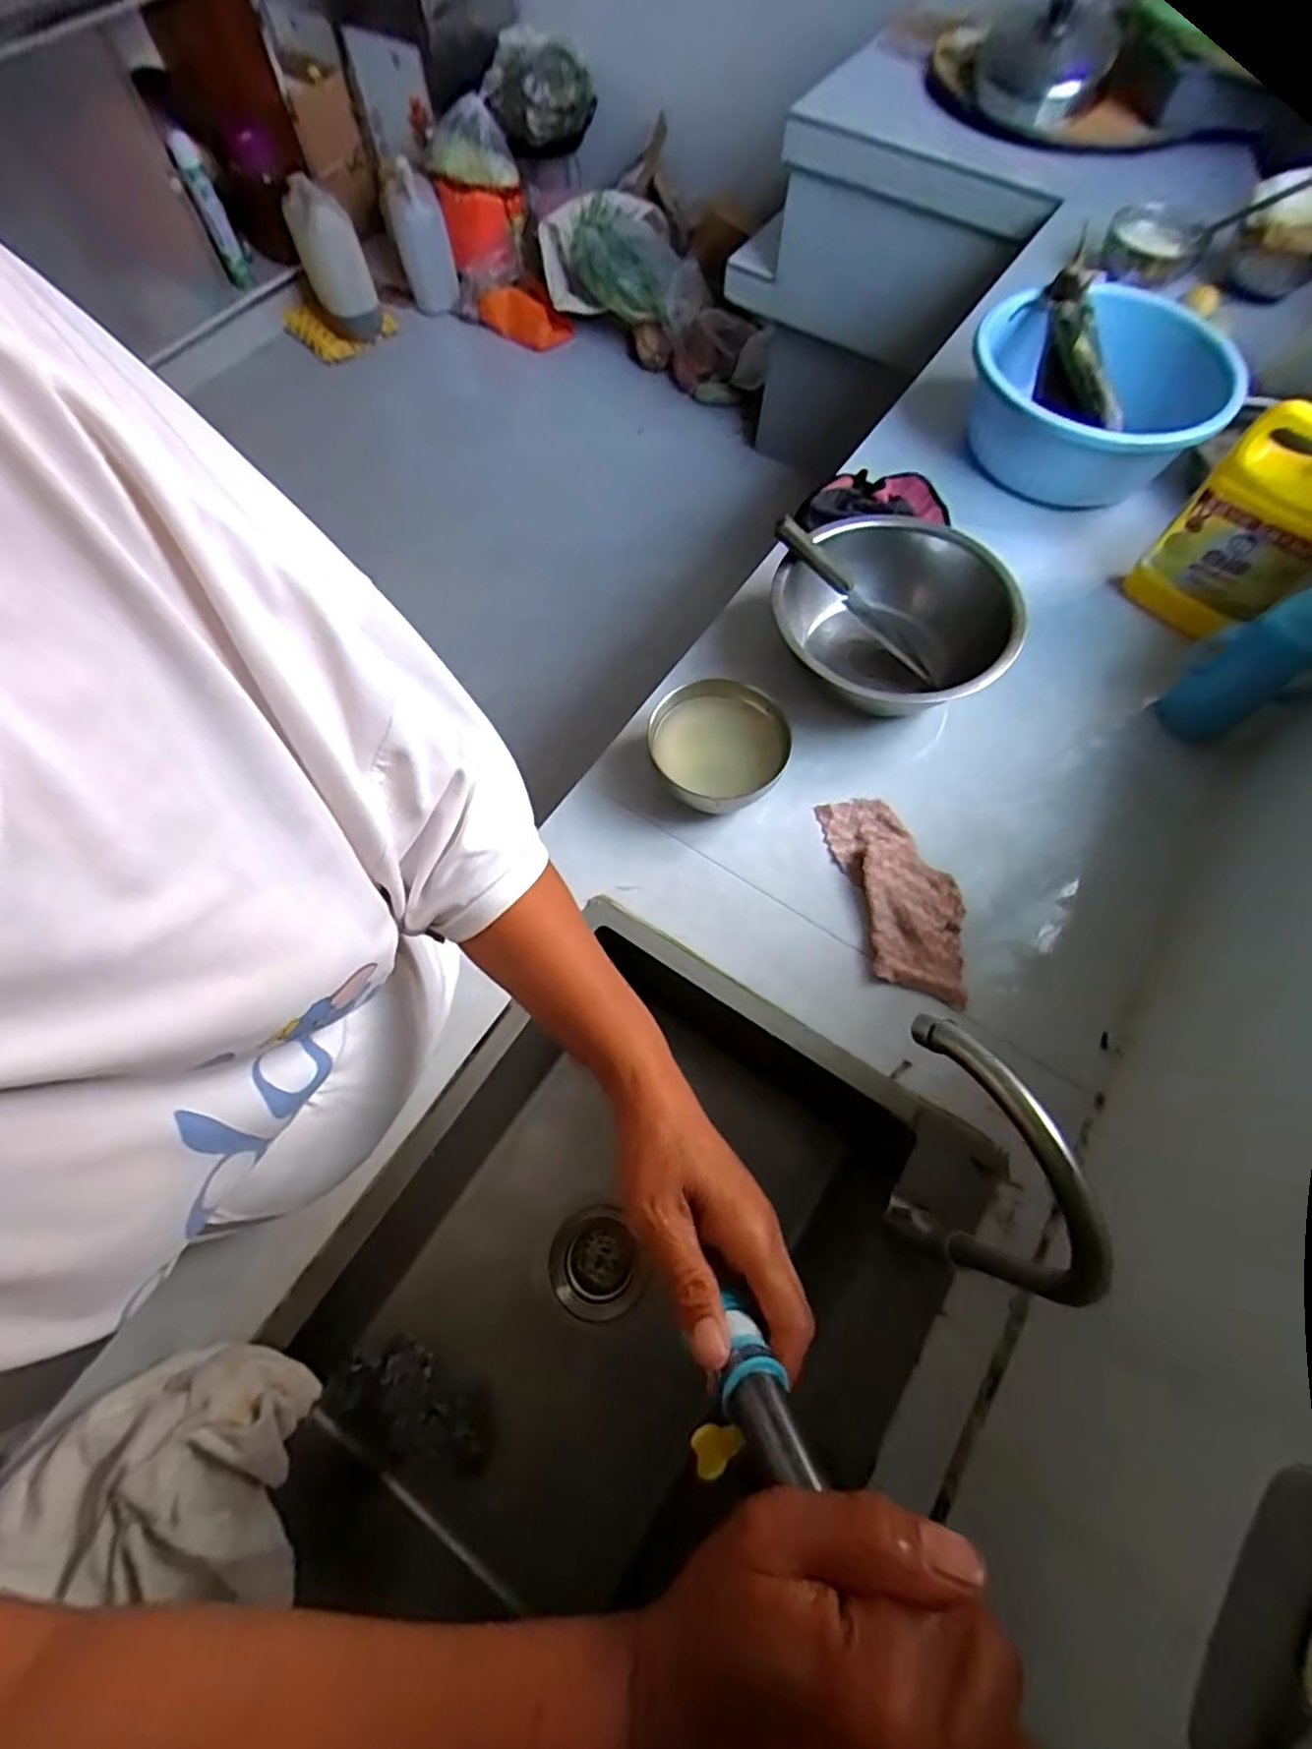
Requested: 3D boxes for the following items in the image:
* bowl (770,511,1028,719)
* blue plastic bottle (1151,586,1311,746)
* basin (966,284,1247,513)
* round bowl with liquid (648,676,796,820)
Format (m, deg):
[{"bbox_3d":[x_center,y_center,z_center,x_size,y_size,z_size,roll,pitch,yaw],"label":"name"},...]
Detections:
[{"bbox_3d":[0.262,-0.277,0.757,0.256,0.130,0.252,0,68,0],"label":"bowl"},{"bbox_3d":[0.618,-0.213,0.670,0.058,0.183,0.103,-31,71,-12],"label":"blue plastic bottle"},{"bbox_3d":[0.555,-0.620,0.853,0.271,0.164,0.263,0,68,0],"label":"basin"},{"bbox_3d":[0.066,-0.134,0.705,0.147,0.080,0.147,0,68,0],"label":"round bowl with liquid"}]

